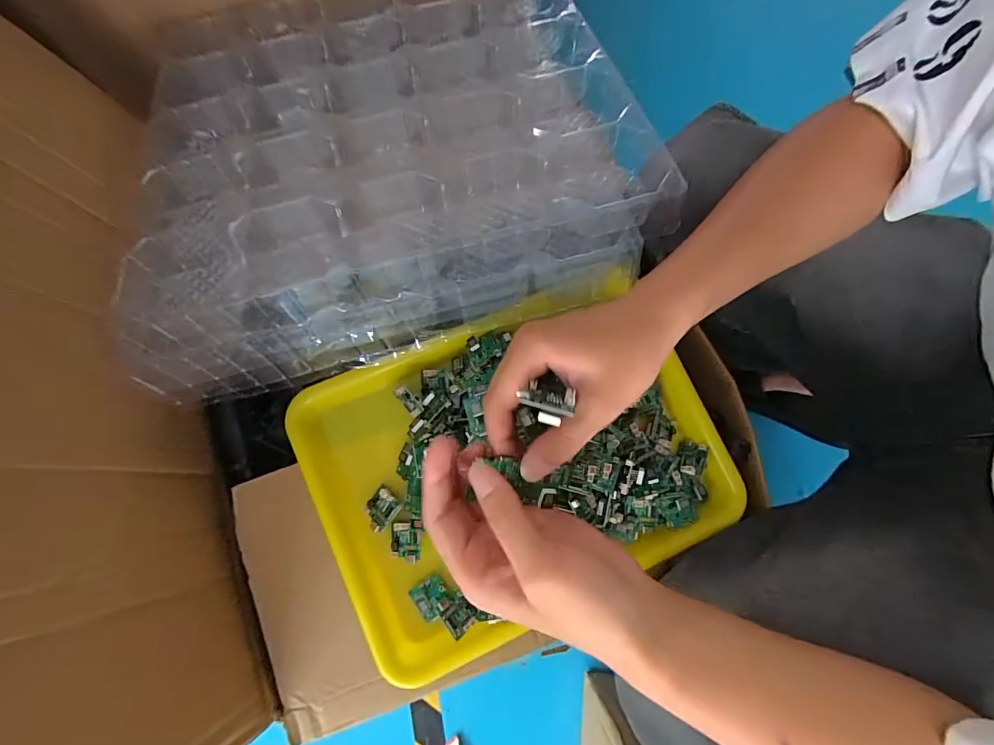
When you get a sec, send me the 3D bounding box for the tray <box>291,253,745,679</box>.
[{"bbox_3d":[0.023,0.072,0.364,0.349,0.065,0.243,-23,75,-6],"label":"tray"}]

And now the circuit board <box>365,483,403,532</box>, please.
[{"bbox_3d":[-0.098,0.115,0.361,0.026,0.009,0.032,35,78,10],"label":"circuit board"}]

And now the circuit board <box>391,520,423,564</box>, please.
[{"bbox_3d":[-0.076,0.140,0.357,0.026,0.010,0.032,1,74,1],"label":"circuit board"}]

